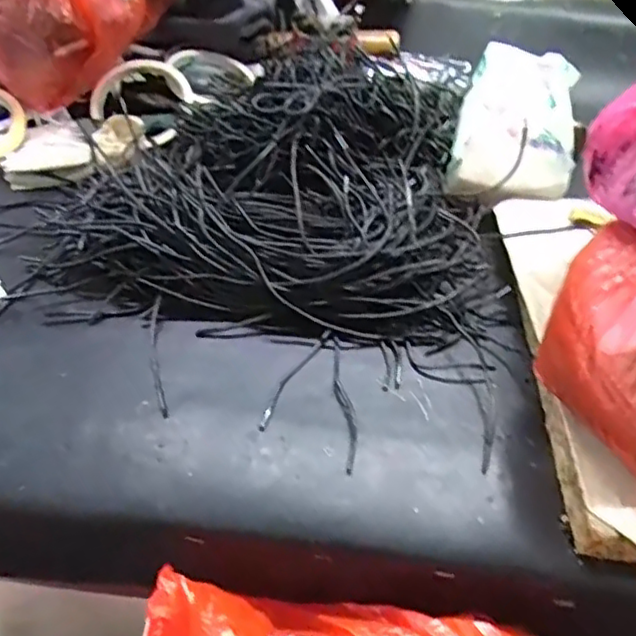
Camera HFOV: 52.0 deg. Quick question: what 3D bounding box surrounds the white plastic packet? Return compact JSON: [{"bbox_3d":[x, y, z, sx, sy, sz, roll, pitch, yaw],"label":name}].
[{"bbox_3d":[0.166,-0.162,0.546,0.096,0.070,0.157,13,46,9],"label":"white plastic packet"}]

